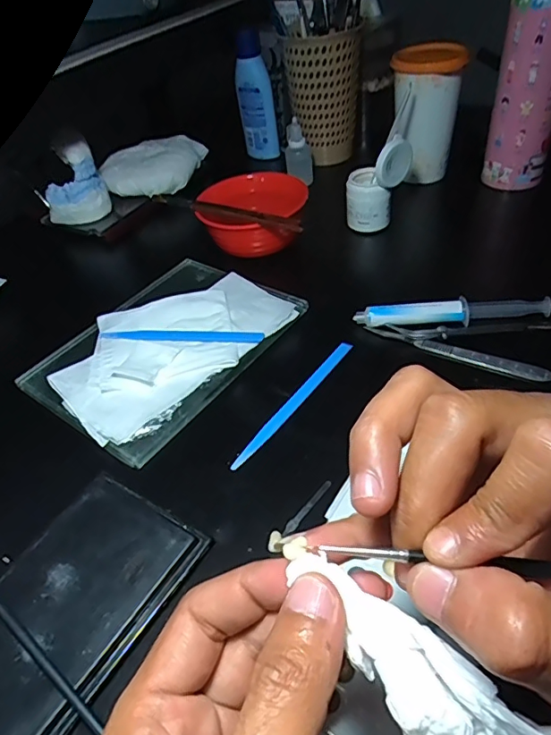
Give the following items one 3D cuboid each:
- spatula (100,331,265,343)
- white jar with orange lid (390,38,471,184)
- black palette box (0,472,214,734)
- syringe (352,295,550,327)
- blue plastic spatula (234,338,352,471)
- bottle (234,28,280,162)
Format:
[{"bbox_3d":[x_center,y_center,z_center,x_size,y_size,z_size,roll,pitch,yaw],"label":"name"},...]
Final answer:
[{"bbox_3d":[-0.078,-0.025,0.413,0.136,0.004,0.010,2,44,10],"label":"spatula"},{"bbox_3d":[0.160,-0.273,0.551,0.072,0.122,0.070,3,46,9],"label":"white jar with orange lid"},{"bbox_3d":[-0.115,0.129,0.264,0.087,0.011,0.148,22,51,27],"label":"black palette box"},{"bbox_3d":[0.139,-0.045,0.400,0.145,0.014,0.017,-1,44,6],"label":"syringe"},{"bbox_3d":[0.015,0.024,0.365,0.012,0.009,0.136,25,52,29],"label":"blue plastic spatula"},{"bbox_3d":[-0.024,-0.341,0.639,0.044,0.145,0.034,-8,44,-1],"label":"bottle"}]

